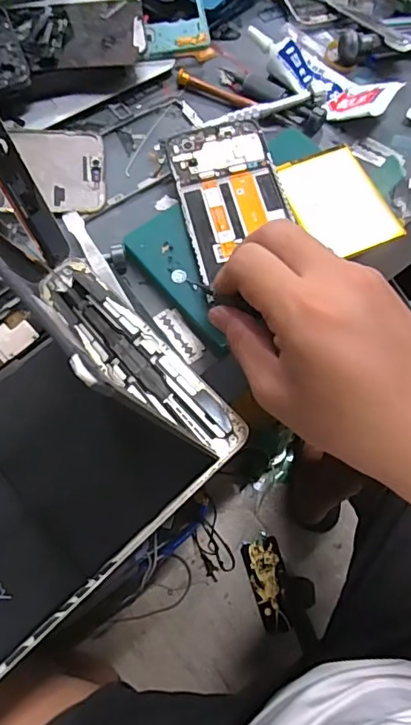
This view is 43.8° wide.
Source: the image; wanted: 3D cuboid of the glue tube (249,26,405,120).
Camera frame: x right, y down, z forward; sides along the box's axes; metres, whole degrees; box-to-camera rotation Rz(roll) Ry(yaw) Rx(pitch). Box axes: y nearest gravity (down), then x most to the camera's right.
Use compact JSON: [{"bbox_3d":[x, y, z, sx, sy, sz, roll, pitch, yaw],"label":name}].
[{"bbox_3d":[0.091,-0.230,0.409,0.125,0.025,0.043,32,70,12],"label":"glue tube"}]

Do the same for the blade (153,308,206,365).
[{"bbox_3d":[-0.017,-0.018,0.346,0.017,0.004,0.042,-35,77,-12],"label":"blade"}]

